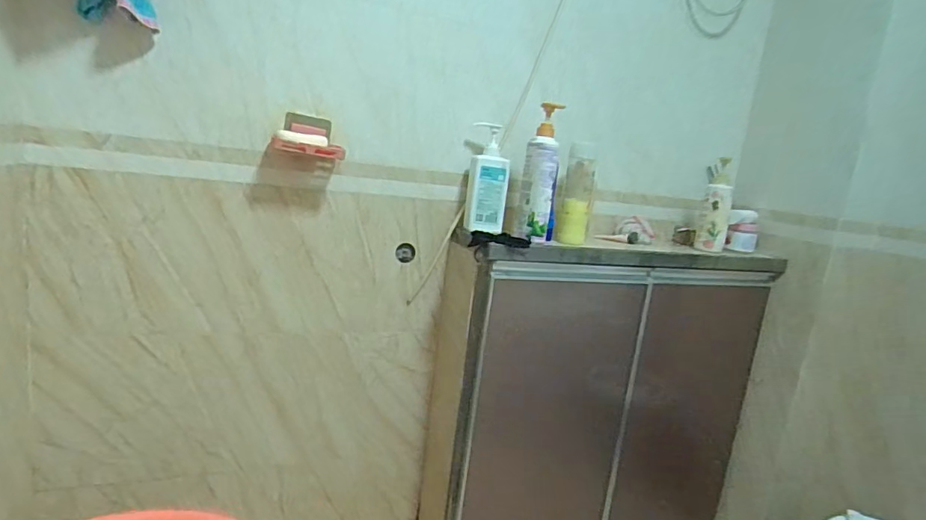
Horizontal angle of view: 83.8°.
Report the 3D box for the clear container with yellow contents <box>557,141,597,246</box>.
[{"bbox_3d":[0.239,-0.135,1.063,0.066,0.196,0.053,6,11,0],"label":"clear container with yellow contents"}]

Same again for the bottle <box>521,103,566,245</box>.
[{"bbox_3d":[0.155,-0.170,1.018,0.074,0.253,0.068,8,11,8],"label":"bottle"}]

